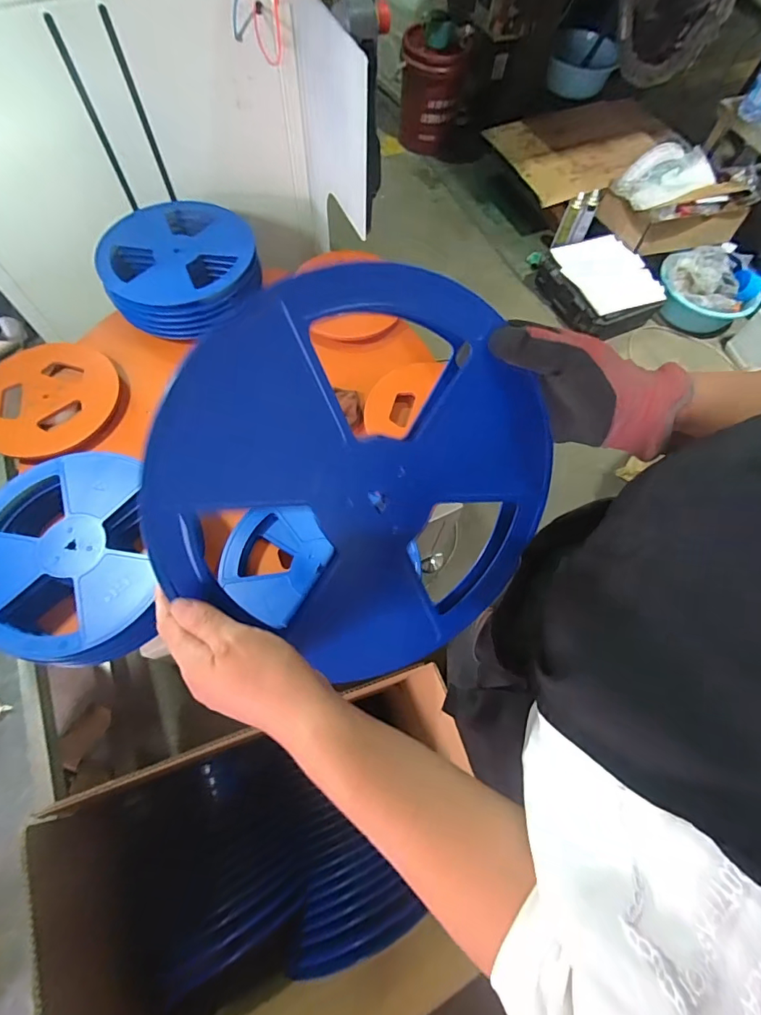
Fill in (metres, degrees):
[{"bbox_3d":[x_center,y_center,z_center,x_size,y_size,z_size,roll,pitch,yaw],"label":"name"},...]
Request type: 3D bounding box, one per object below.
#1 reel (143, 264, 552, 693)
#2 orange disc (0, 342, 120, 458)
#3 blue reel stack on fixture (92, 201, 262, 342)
[{"bbox_3d":[-0.001,-0.015,0.348,0.301,0.018,0.284,-7,112,-18],"label":"reel"},{"bbox_3d":[-0.661,-0.215,0.895,0.230,0.048,0.264,15,66,3],"label":"orange disc"},{"bbox_3d":[-0.418,-0.532,0.974,0.312,0.103,0.315,0,66,-3],"label":"blue reel stack on fixture"}]

